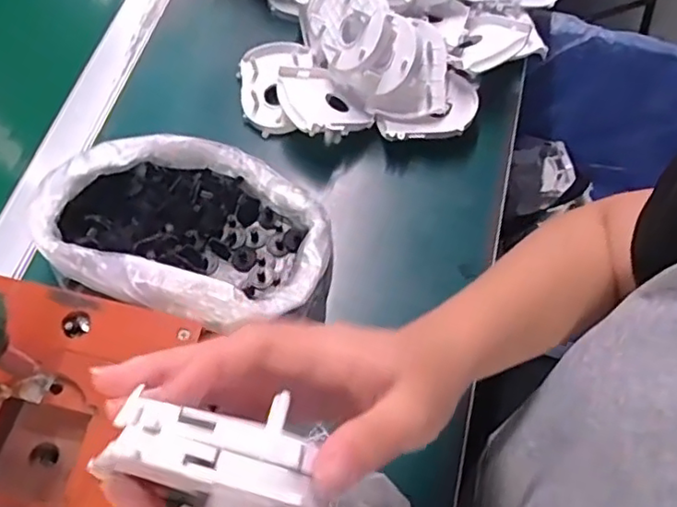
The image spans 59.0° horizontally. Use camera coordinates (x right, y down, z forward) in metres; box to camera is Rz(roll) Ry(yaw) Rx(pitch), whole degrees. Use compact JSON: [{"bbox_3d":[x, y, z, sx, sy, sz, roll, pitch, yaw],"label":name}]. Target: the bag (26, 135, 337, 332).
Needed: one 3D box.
[{"bbox_3d":[-0.107,-0.021,0.448,0.196,0.058,0.146,17,65,8],"label":"bag"}]

